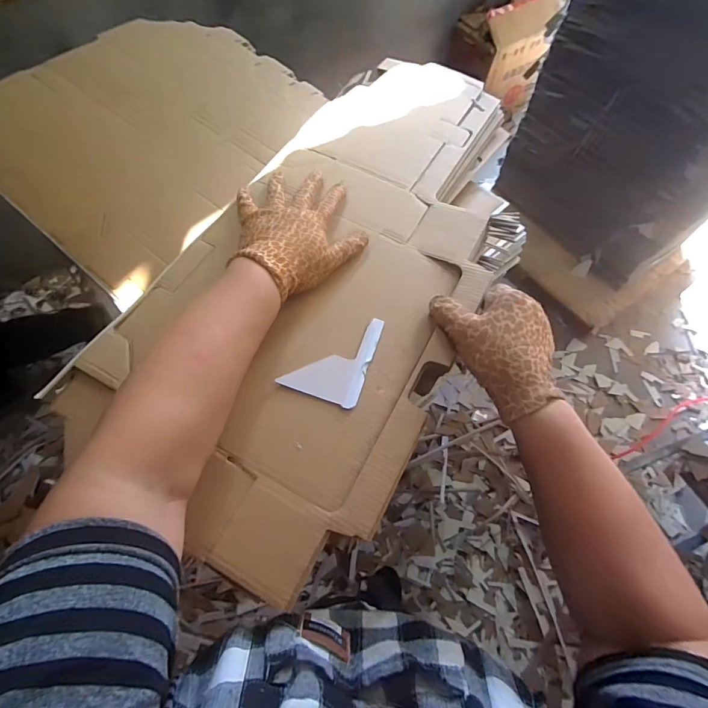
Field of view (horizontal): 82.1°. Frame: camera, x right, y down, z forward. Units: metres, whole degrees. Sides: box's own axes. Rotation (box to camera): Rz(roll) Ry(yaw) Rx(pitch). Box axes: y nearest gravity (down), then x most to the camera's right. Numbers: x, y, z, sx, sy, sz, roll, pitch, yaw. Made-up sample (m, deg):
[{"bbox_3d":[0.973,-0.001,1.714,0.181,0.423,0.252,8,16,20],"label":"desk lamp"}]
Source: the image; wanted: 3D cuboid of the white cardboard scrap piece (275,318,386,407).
[{"bbox_3d":[-0.017,-0.001,0.371,0.067,0.004,0.089,19,64,7],"label":"white cardboard scrap piece"}]

